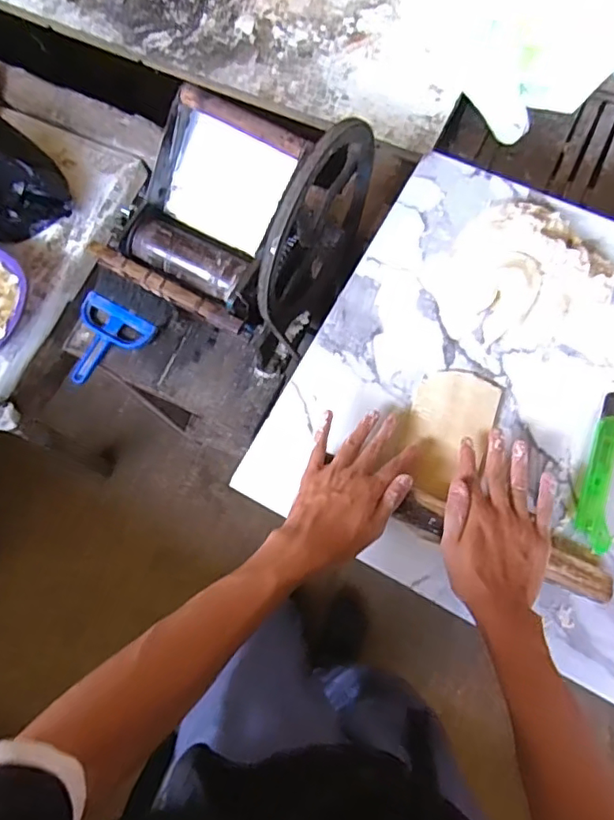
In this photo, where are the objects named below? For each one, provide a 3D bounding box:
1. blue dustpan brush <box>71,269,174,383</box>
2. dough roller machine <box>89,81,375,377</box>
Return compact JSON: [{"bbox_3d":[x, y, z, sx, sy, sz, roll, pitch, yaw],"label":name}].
[{"bbox_3d":[-0.323,-0.125,0.906,0.150,0.031,0.180,30,78,9],"label":"blue dustpan brush"},{"bbox_3d":[-0.074,-0.239,0.771,0.231,0.362,0.302,30,78,9],"label":"dough roller machine"}]

